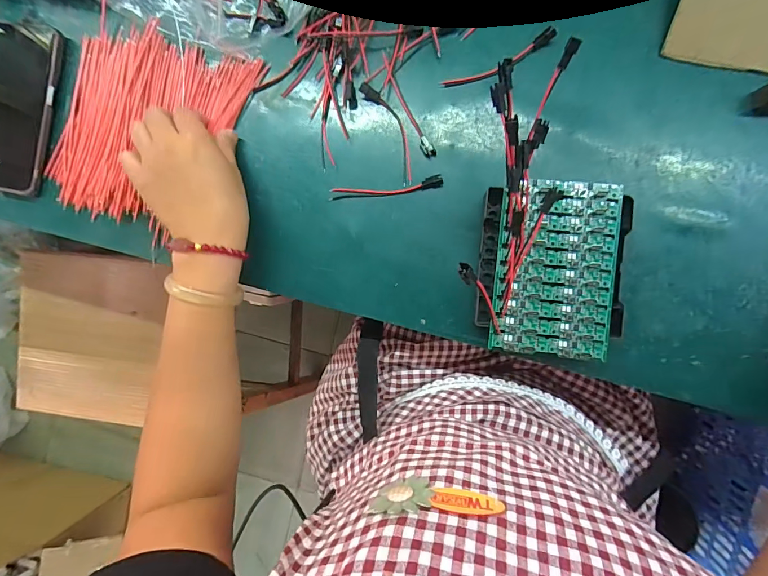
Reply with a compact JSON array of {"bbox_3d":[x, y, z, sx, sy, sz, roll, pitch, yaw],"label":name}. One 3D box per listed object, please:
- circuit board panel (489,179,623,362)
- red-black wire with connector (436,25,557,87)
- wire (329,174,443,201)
[{"bbox_3d":[0.137,-0.016,0.316,0.090,0.004,0.137,5,90,6],"label":"circuit board panel"},{"bbox_3d":[0.099,-0.195,0.340,0.100,0.009,0.013,-23,90,8],"label":"red-black wire with connector"},{"bbox_3d":[0.002,-0.088,0.352,0.100,0.007,0.012,-5,92,8],"label":"wire"}]

